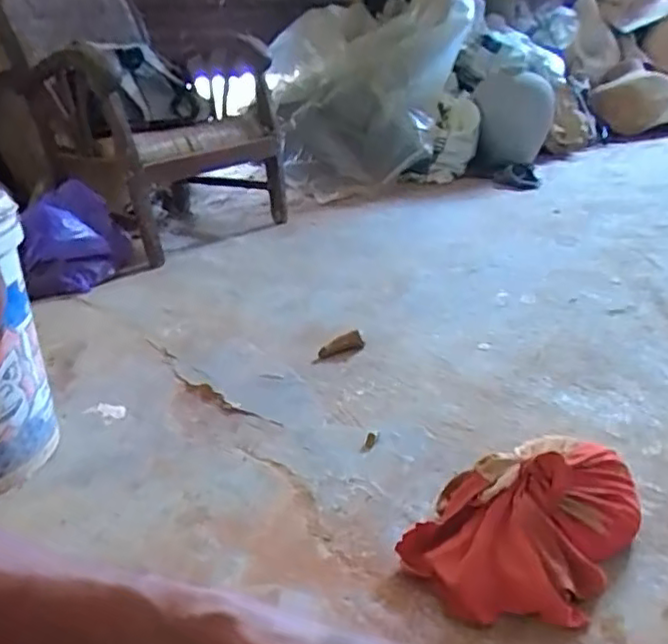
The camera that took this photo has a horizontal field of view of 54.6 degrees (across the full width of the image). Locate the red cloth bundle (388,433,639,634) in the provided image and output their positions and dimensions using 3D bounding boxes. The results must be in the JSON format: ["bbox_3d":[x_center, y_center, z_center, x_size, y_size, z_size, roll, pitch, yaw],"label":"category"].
[{"bbox_3d":[0.198,0.202,0.685,0.189,0.092,0.234,16,33,42],"label":"red cloth bundle"}]

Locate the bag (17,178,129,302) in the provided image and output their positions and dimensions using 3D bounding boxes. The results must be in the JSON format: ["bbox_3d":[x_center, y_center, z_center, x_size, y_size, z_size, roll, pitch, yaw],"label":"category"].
[{"bbox_3d":[-0.667,-0.217,1.698,0.165,0.233,0.317,-4,24,4],"label":"bag"}]

